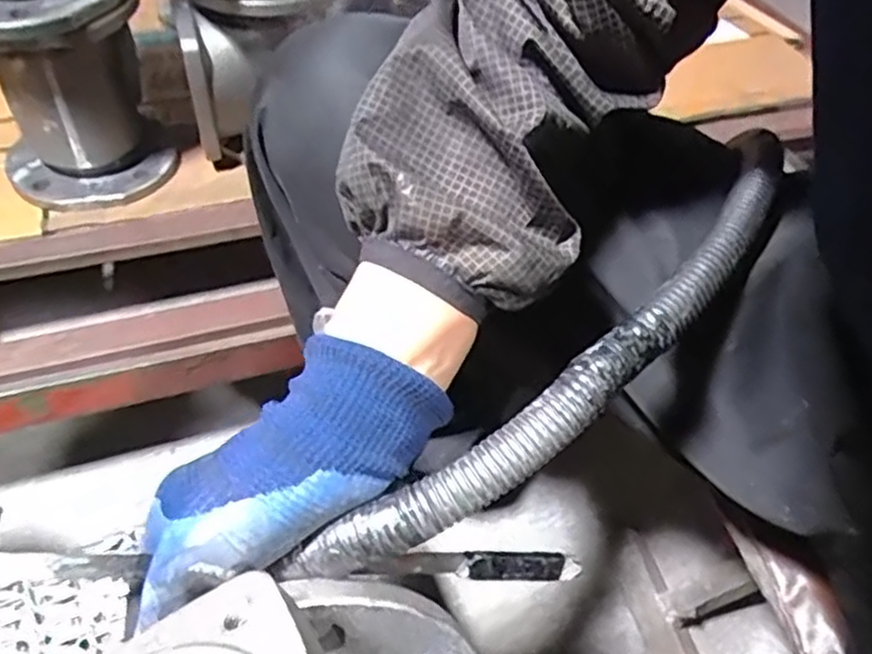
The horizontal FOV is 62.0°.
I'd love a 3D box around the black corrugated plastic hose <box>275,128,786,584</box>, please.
[{"bbox_3d":[0.073,0.007,0.311,0.305,0.060,0.049,-35,57,-30],"label":"black corrugated plastic hose"}]

